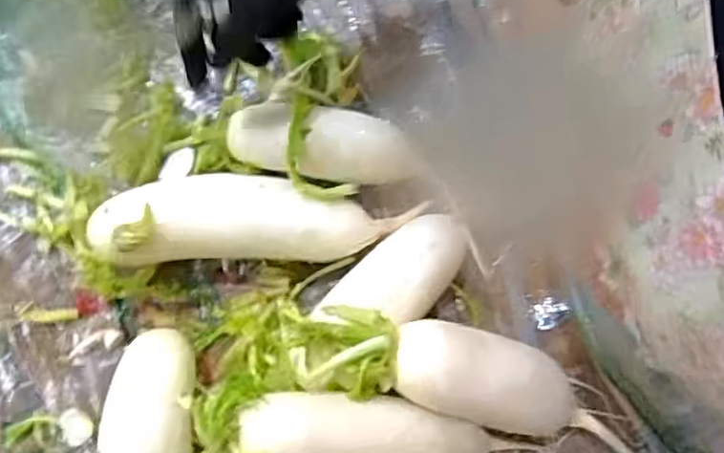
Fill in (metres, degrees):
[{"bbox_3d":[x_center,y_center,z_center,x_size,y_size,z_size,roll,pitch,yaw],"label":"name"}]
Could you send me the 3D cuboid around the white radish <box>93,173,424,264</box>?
[{"bbox_3d":[-0.071,-0.006,0.486,0.230,0.058,0.062,-2,85,2],"label":"white radish"}]

